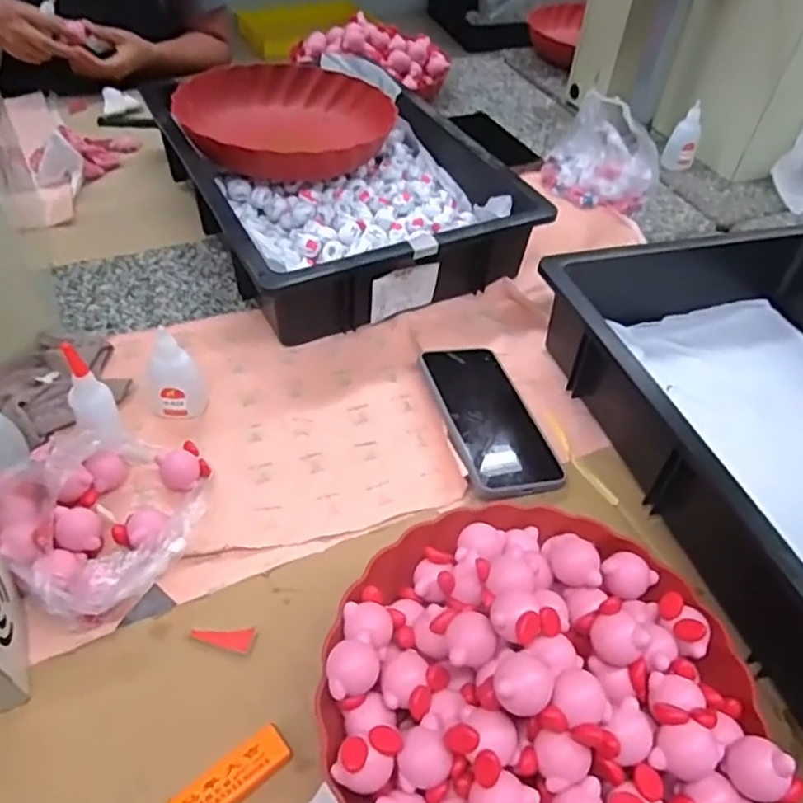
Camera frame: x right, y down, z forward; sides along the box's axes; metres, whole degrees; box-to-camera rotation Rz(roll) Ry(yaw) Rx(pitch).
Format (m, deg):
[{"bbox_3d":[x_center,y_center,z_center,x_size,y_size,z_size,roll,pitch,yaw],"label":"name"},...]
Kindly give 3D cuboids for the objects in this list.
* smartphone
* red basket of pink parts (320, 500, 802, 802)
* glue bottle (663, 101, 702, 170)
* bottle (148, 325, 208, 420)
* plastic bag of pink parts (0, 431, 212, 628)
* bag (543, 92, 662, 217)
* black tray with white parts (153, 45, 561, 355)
[{"bbox_3d":[0.073,0.011,0.564,0.083,0.011,0.170,-4,45,-21],"label":"smartphone"},{"bbox_3d":[0.078,0.163,0.369,0.229,0.095,0.239,2,47,-2],"label":"red basket of pink parts"},{"bbox_3d":[0.386,-0.358,0.891,0.039,0.078,0.036,23,49,16],"label":"glue bottle"},{"bbox_3d":[-0.188,-0.022,0.537,0.045,0.074,0.032,-15,50,-17],"label":"bottle"},{"bbox_3d":[-0.204,0.067,0.457,0.151,0.068,0.145,37,54,27],"label":"plastic bag of pink parts"},{"bbox_3d":[0.268,-0.328,0.859,0.144,0.082,0.160,19,48,13],"label":"bag"},{"bbox_3d":[-0.079,-0.252,0.759,0.308,0.092,0.421,-20,51,-21],"label":"black tray with white parts"}]

